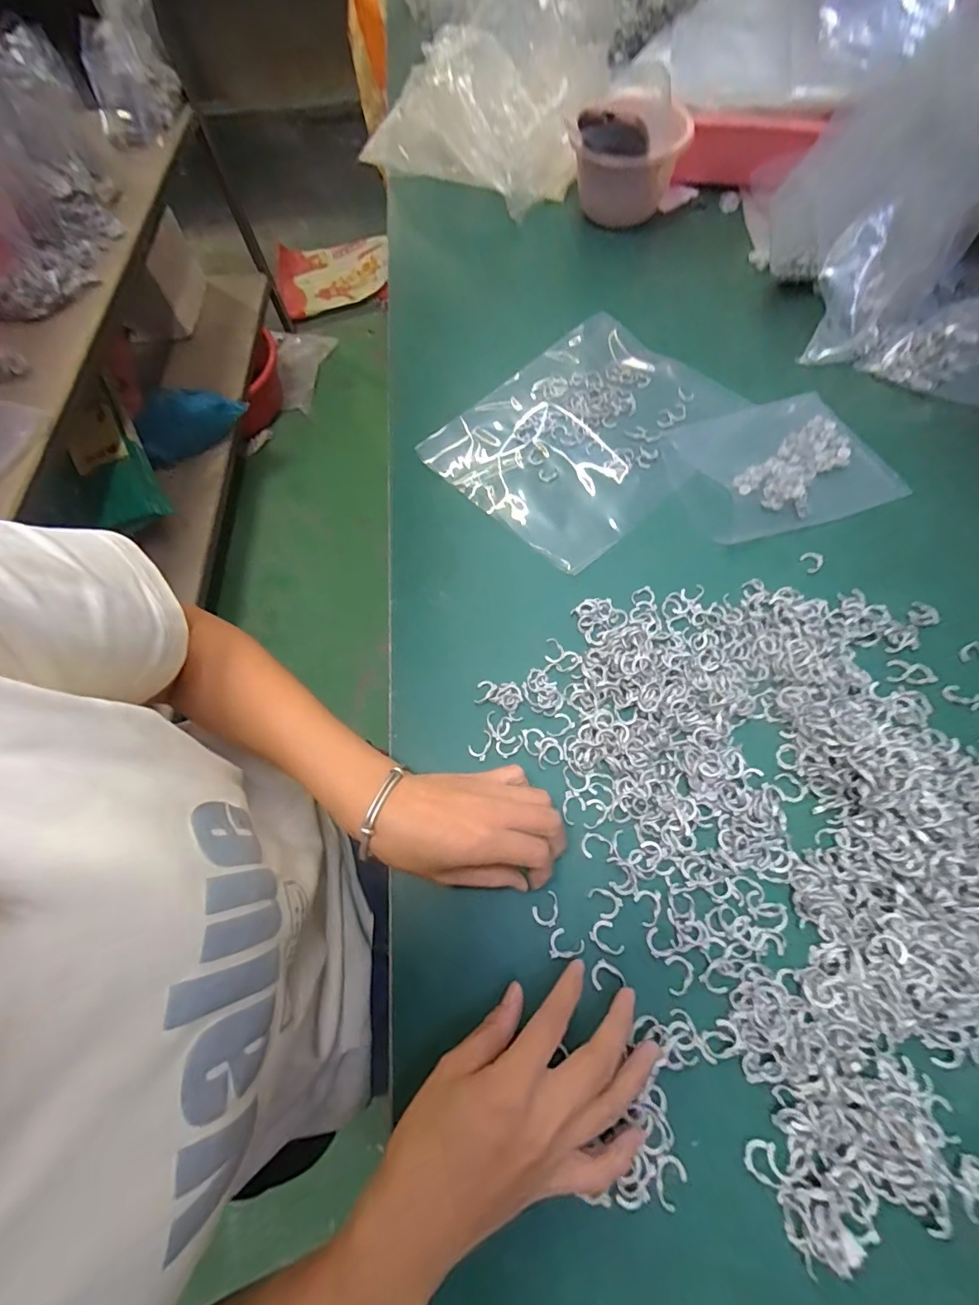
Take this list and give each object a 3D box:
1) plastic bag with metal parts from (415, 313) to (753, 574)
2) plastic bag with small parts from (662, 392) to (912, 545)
[{"bbox_3d":[0.102,-0.228,0.502,0.212,0.025,0.285,42,74,18],"label":"plastic bag with metal parts"},{"bbox_3d":[0.275,-0.185,0.470,0.193,0.012,0.149,-18,66,-6],"label":"plastic bag with small parts"}]

